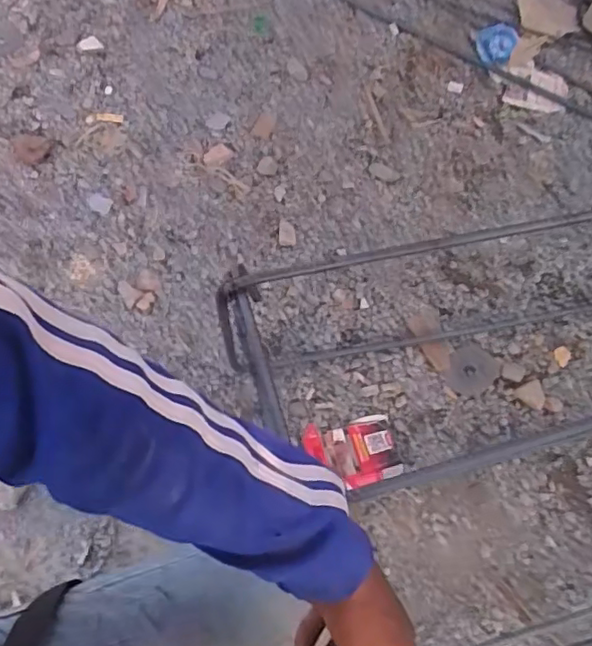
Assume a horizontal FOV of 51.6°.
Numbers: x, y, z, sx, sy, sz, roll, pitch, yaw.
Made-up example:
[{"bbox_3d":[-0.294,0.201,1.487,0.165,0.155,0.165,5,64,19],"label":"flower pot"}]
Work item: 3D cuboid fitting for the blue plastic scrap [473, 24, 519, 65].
[{"bbox_3d":[0.336,-0.474,1.035,0.065,0.008,0.090,25,68,9],"label":"blue plastic scrap"}]

